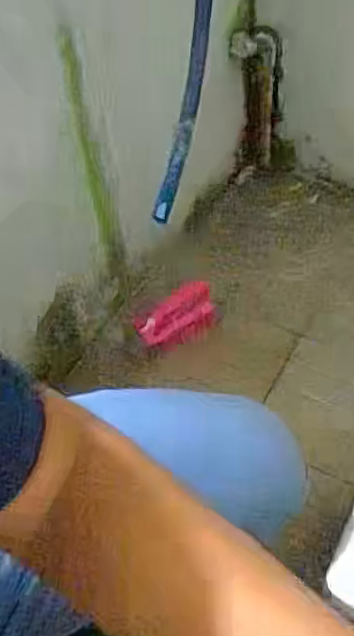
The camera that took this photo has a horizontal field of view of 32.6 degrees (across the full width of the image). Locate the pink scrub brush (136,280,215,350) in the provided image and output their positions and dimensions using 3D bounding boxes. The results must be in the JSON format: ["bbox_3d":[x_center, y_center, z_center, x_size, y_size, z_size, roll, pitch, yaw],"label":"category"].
[{"bbox_3d":[-0.003,-0.002,0.952,0.123,0.079,0.052,-27,11,-4],"label":"pink scrub brush"}]

